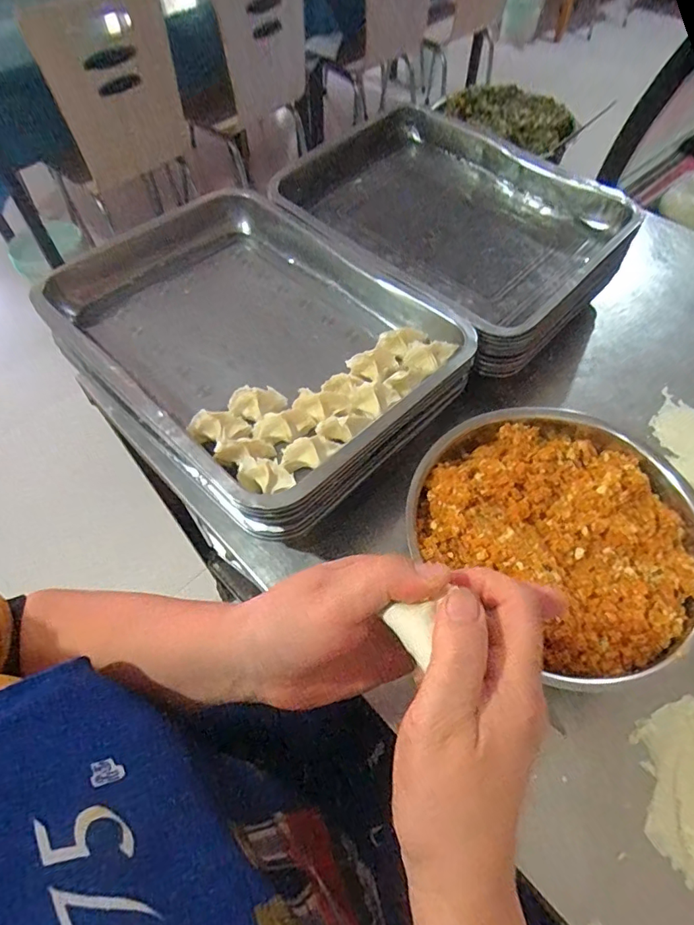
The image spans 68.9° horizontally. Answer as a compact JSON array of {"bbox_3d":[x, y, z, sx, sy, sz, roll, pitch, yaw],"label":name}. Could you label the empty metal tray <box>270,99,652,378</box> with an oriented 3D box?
[{"bbox_3d":[0.135,-0.317,0.629,0.309,0.044,0.412,-32,63,-19],"label":"empty metal tray"}]

